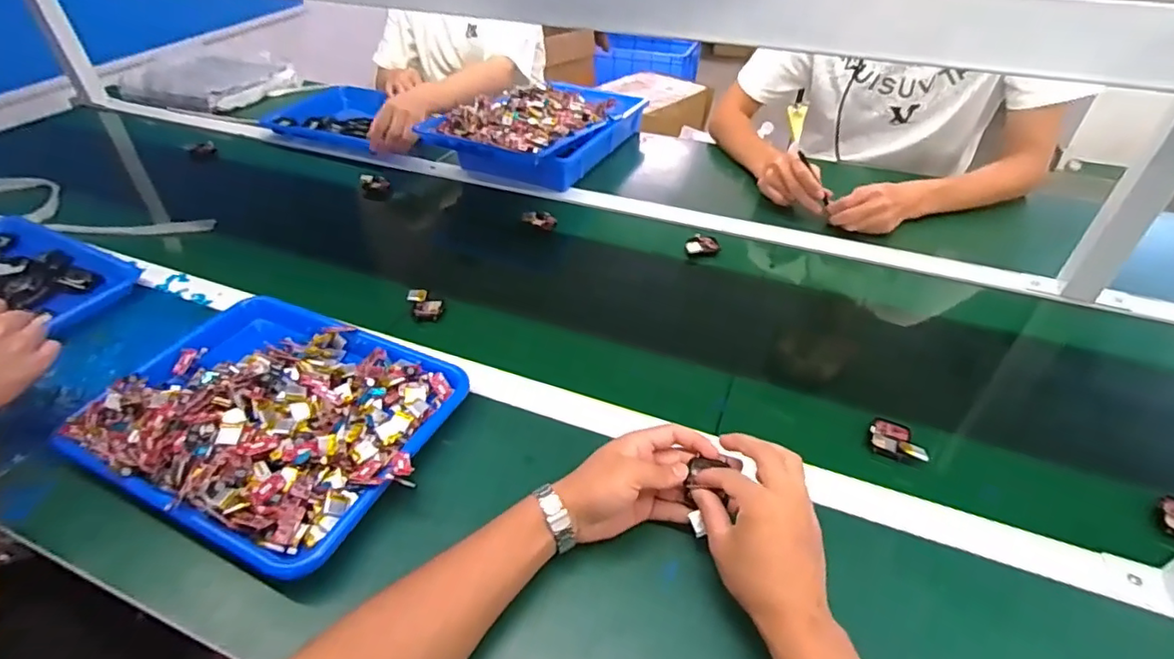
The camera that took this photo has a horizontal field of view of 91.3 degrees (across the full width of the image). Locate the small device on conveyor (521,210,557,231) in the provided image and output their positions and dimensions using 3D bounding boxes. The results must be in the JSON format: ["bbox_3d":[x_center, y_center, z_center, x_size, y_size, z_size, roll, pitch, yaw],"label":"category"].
[{"bbox_3d":[-0.073,-0.172,0.899,0.054,0.019,0.024,15,43,16],"label":"small device on conveyor"}]

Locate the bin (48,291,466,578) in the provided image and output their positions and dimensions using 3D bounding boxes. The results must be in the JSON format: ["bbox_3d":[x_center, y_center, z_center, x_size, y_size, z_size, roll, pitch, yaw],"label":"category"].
[{"bbox_3d":[-0.315,0.077,0.583,0.339,0.068,0.265,17,44,18],"label":"bin"}]

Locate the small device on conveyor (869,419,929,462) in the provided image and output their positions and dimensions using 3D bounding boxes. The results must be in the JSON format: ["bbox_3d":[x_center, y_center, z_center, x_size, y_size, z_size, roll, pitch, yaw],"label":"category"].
[{"bbox_3d":[0.311,0.110,0.573,0.052,0.020,0.039,21,45,22],"label":"small device on conveyor"}]

